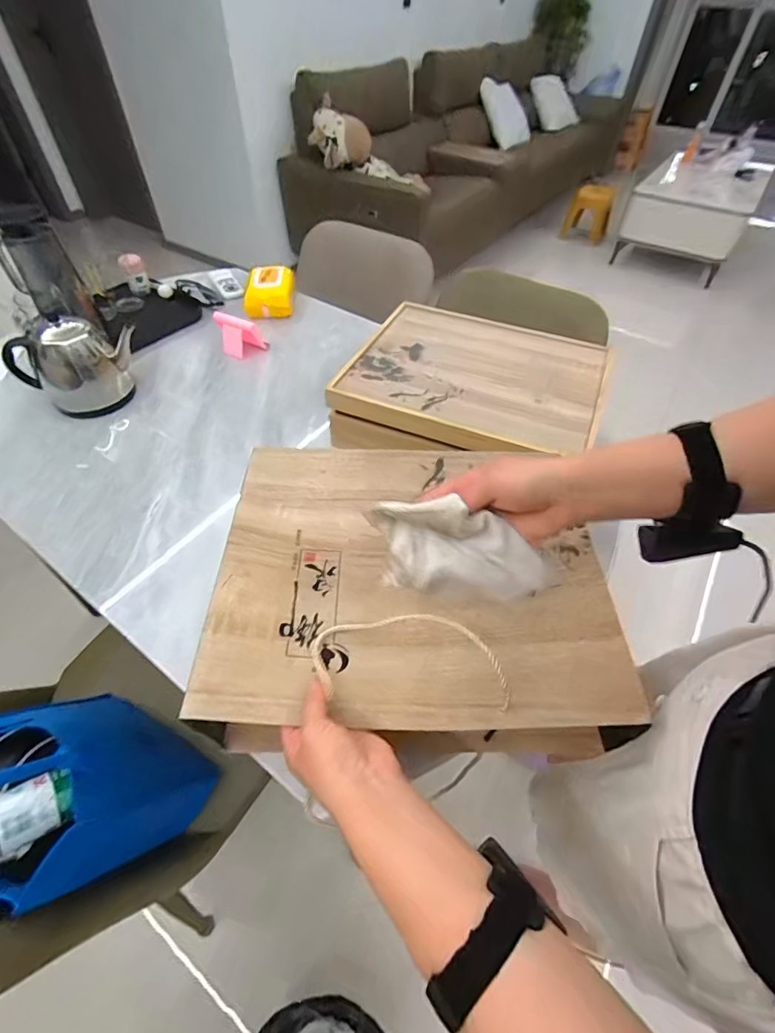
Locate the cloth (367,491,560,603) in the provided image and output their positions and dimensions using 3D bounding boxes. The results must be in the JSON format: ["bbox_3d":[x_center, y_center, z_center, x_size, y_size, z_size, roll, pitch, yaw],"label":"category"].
[{"bbox_3d":[0.065,0.029,0.384,0.146,0.101,0.023,-7,22,9],"label":"cloth"}]

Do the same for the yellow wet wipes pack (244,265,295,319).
[{"bbox_3d":[-0.264,-0.505,0.997,0.103,0.061,0.127,-2,52,-3],"label":"yellow wet wipes pack"}]

